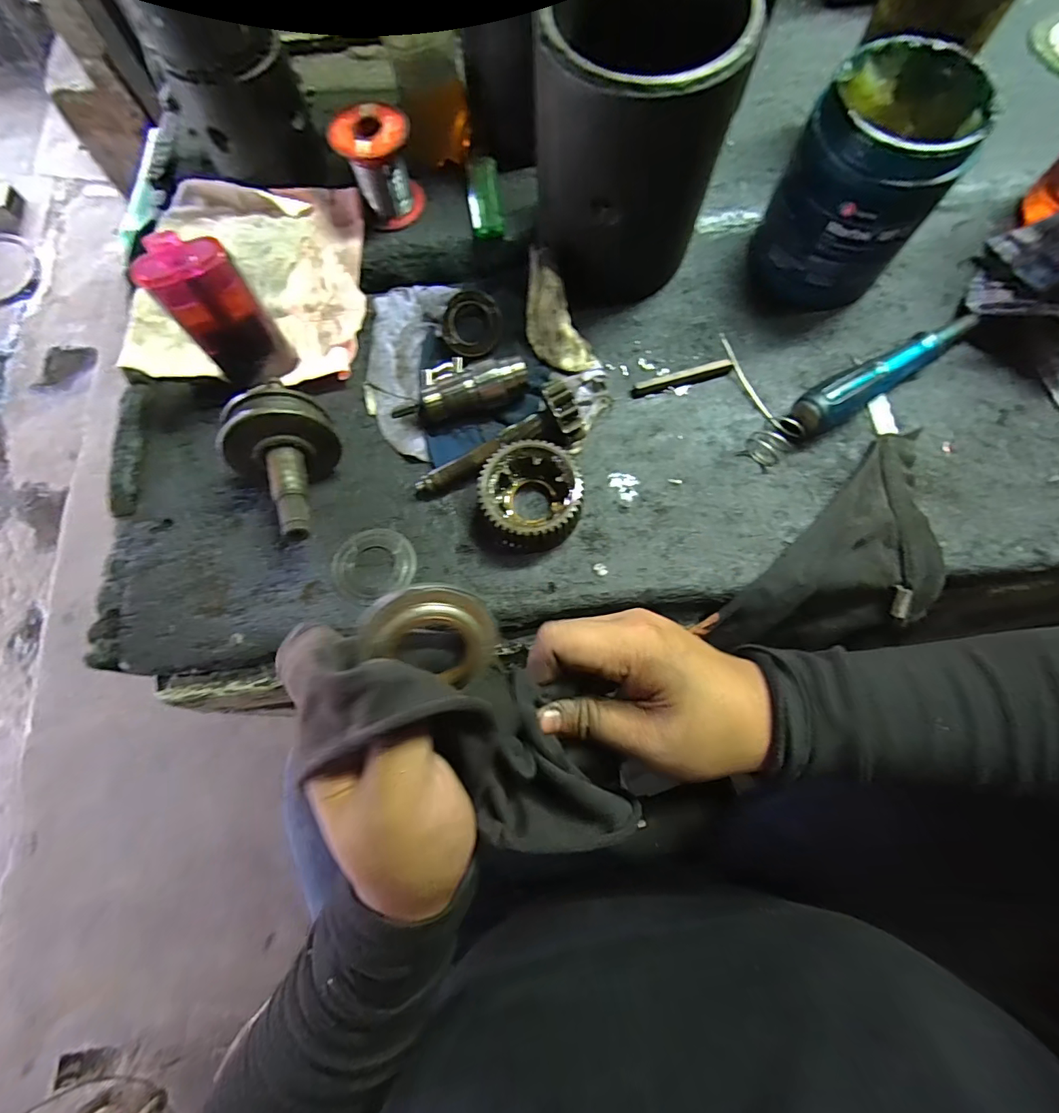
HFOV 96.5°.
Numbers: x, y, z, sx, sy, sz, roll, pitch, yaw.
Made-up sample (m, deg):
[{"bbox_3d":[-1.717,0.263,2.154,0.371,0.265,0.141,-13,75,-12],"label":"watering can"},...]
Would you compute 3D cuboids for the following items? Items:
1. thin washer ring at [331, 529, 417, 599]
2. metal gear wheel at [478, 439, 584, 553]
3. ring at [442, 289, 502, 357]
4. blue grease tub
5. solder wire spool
[{"bbox_3d":[-0.098,0.004,0.297,0.050,0.005,0.045,-12,72,-3],"label":"thin washer ring"},{"bbox_3d":[0.001,-0.034,0.291,0.060,0.029,0.067,-11,72,-2],"label":"metal gear wheel"},{"bbox_3d":[-0.038,-0.155,0.316,0.039,0.007,0.039,1,107,2],"label":"ring"},{"bbox_3d":[0.207,-0.232,0.302,0.087,0.105,0.090,0,72,1],"label":"blue grease tub"},{"bbox_3d":[-0.111,-0.288,0.352,0.052,0.060,0.052,-22,73,-6],"label":"solder wire spool"}]

